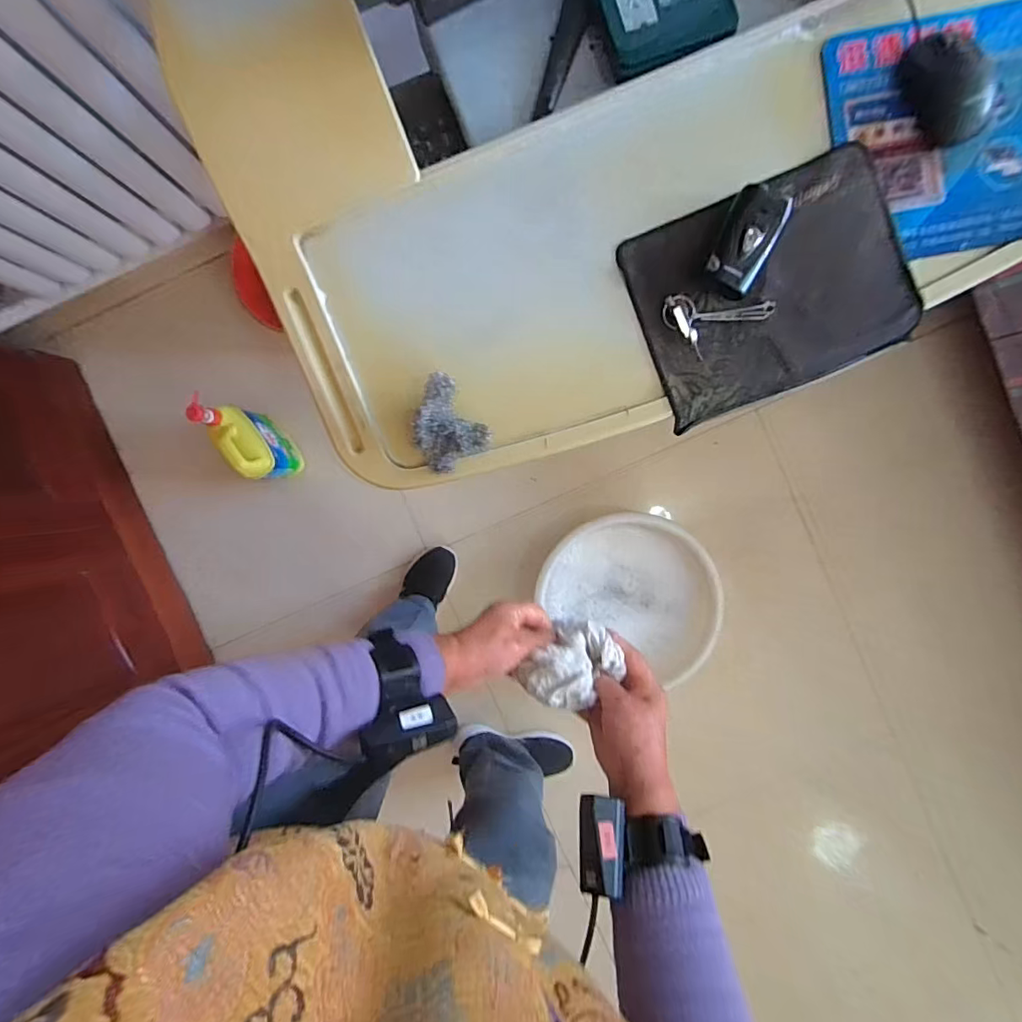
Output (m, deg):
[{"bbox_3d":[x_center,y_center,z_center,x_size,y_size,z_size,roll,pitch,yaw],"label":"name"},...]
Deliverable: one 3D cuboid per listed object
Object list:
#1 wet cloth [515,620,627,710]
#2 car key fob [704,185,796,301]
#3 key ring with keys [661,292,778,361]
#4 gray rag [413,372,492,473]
[{"bbox_3d":[0.060,0.153,0.510,0.093,0.046,0.068,-35,92,3],"label":"wet cloth"},{"bbox_3d":[0.213,-0.245,0.477,0.049,0.029,0.093,26,93,0],"label":"car key fob"},{"bbox_3d":[0.193,-0.173,0.490,0.099,0.017,0.055,6,93,1],"label":"key ring with keys"},{"bbox_3d":[-0.062,-0.078,0.489,0.065,0.054,0.077,-36,92,3],"label":"gray rag"}]

